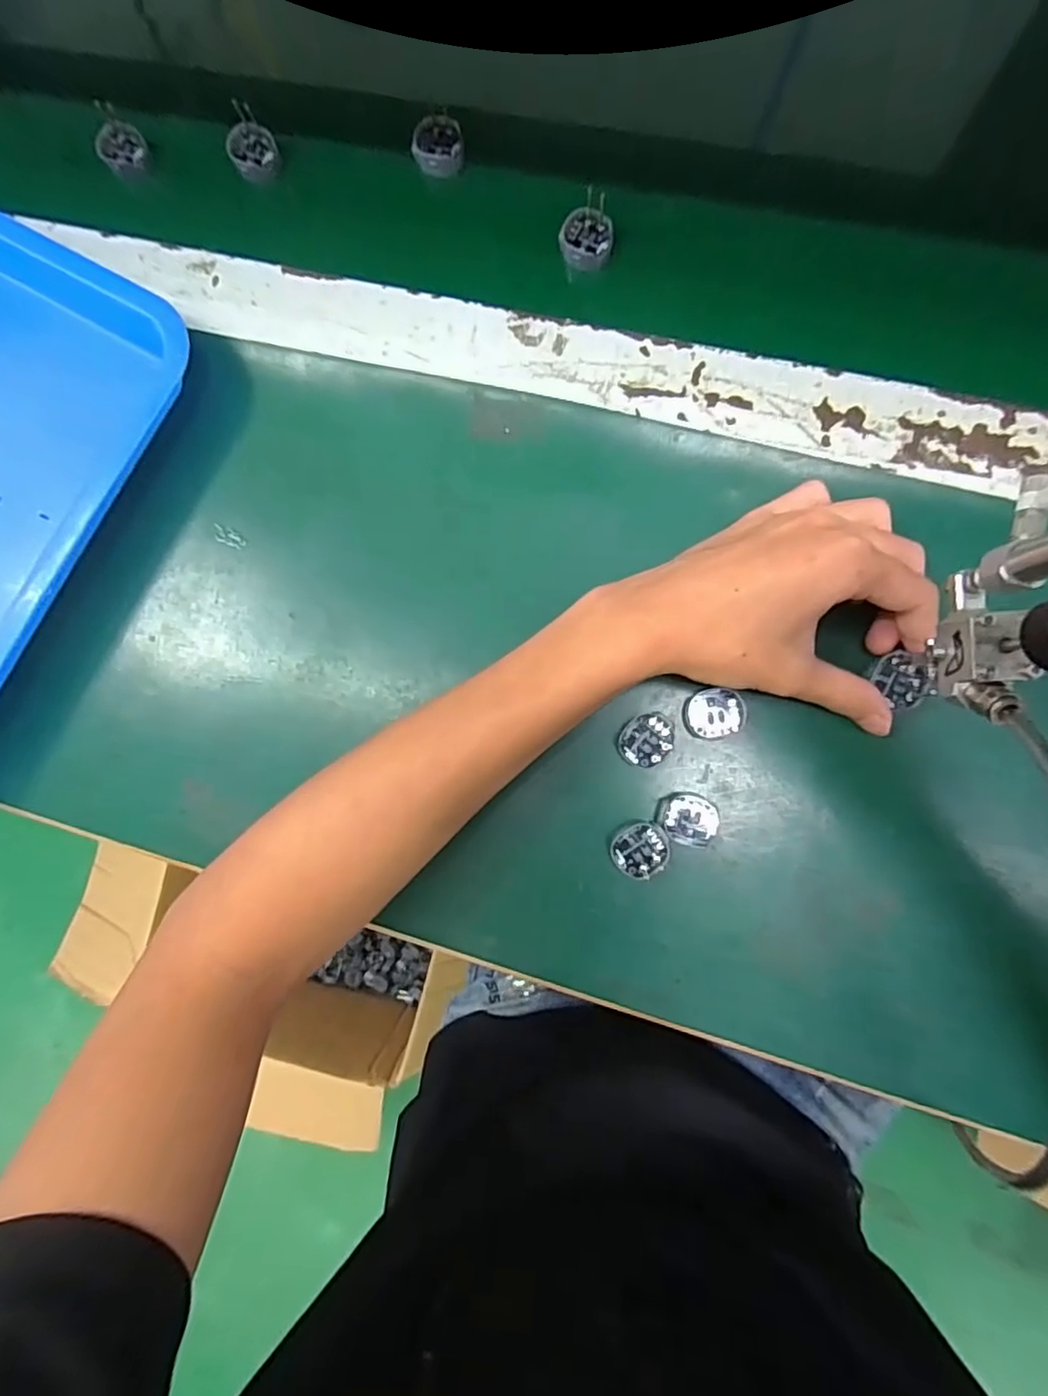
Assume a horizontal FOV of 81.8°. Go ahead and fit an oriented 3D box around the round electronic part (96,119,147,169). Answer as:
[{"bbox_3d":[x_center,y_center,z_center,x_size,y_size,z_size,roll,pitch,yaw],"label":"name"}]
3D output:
[{"bbox_3d":[-0.250,-0.343,0.375,0.027,0.010,0.028,-1,85,6],"label":"round electronic part"}]

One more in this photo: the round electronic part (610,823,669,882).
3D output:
[{"bbox_3d":[0.057,0.076,0.298,0.027,0.004,0.027,3,85,6],"label":"round electronic part"}]

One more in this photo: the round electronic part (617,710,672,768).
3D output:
[{"bbox_3d":[0.061,0.021,0.301,0.026,0.004,0.026,-1,85,6],"label":"round electronic part"}]

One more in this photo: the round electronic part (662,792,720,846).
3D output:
[{"bbox_3d":[0.082,0.060,0.298,0.027,0.004,0.024,11,86,7],"label":"round electronic part"}]

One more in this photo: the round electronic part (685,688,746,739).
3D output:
[{"bbox_3d":[0.095,0.008,0.299,0.028,0.006,0.024,1,85,6],"label":"round electronic part"}]

